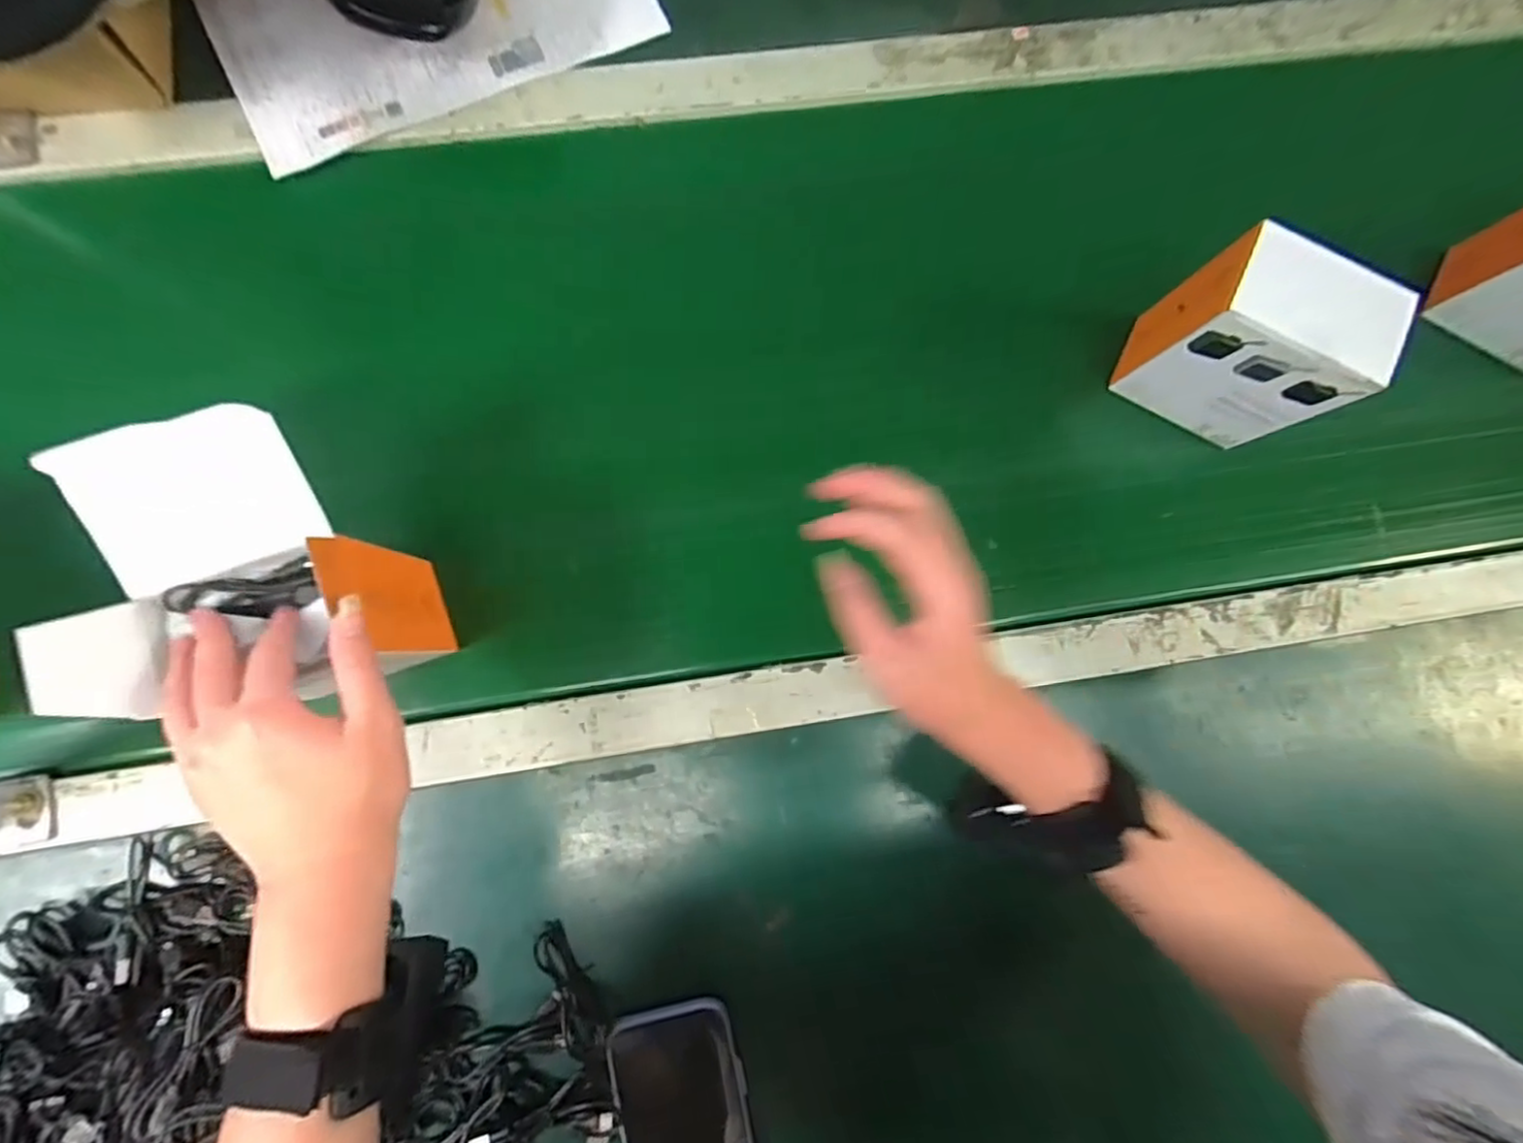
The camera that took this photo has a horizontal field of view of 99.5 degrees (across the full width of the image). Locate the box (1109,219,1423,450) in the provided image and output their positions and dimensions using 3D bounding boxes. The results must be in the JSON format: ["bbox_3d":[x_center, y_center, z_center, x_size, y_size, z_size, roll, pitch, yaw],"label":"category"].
[{"bbox_3d":[0.303,-0.141,0.397,0.097,0.120,0.062,24,82,0],"label":"box"}]

